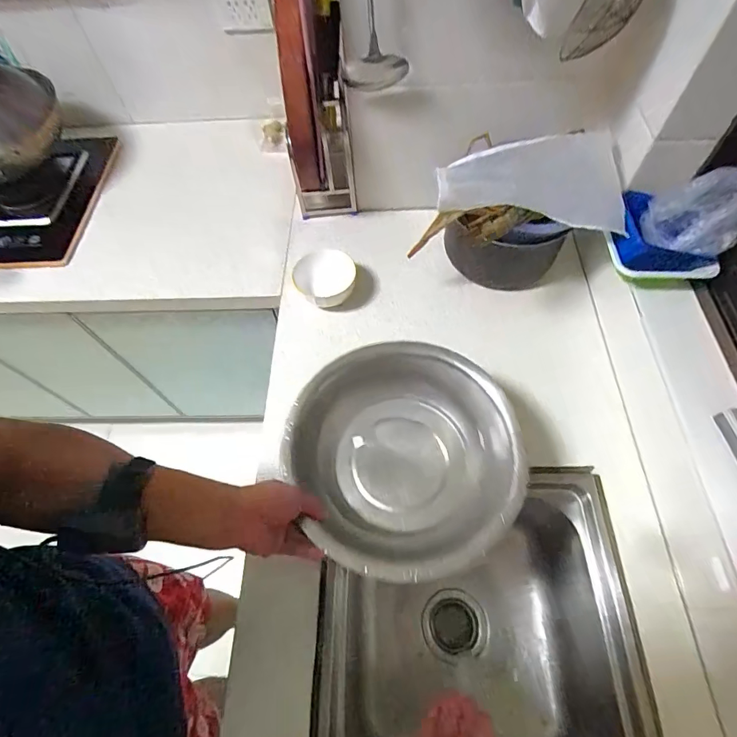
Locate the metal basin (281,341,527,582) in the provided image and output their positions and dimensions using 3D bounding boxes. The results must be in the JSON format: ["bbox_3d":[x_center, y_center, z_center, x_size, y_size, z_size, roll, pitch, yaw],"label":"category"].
[{"bbox_3d":[0.056,0.117,0.590,0.282,0.090,0.302,-1,62,3],"label":"metal basin"}]

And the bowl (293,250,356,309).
[{"bbox_3d":[-0.086,-0.163,0.810,0.115,0.056,0.109,-1,62,3],"label":"bowl"}]

